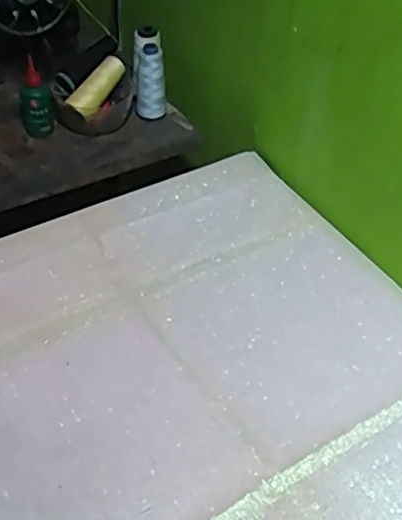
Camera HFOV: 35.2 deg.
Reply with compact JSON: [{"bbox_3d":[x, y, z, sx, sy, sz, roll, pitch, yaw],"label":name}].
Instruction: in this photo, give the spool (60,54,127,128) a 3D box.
[{"bbox_3d":[-0.157,-0.256,0.947,0.039,0.037,0.137,24,67,21],"label":"spool"}]

